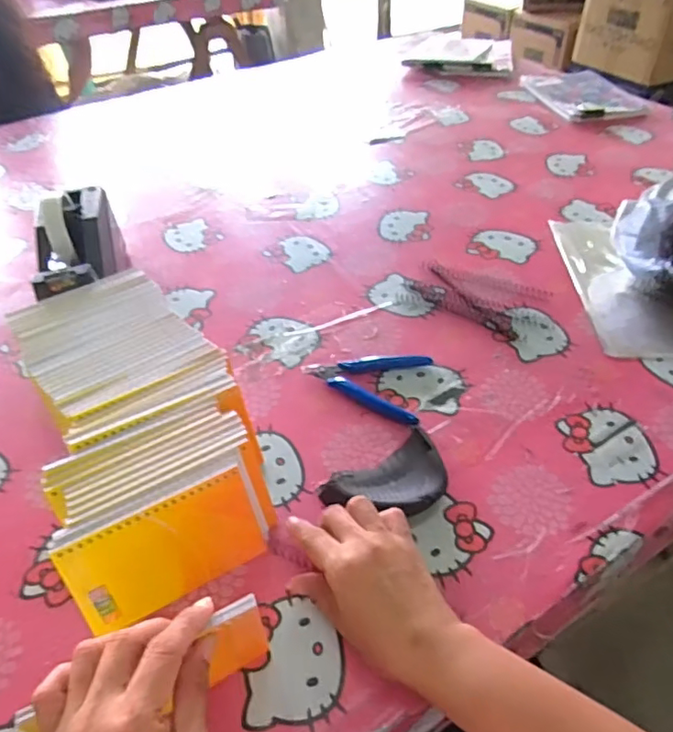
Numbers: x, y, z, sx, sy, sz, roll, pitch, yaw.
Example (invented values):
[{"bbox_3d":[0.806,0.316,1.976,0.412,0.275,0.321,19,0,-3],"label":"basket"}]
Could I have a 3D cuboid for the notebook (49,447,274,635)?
[{"bbox_3d":[-0.117,0.126,0.396,0.134,0.082,0.013,-23,22,-19],"label":"notebook"}]

